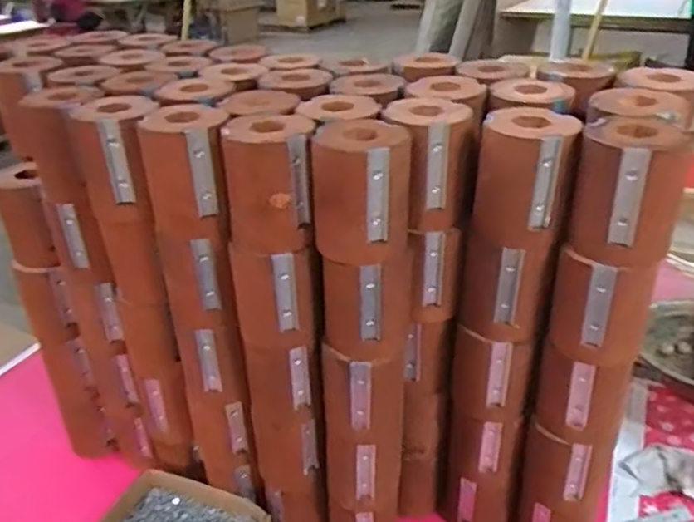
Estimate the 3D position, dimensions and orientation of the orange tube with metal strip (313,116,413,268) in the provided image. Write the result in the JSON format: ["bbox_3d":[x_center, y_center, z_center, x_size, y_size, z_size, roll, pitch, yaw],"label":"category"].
[{"bbox_3d":[0.013,-0.060,0.521,0.085,0.102,0.073,-1,30,3],"label":"orange tube with metal strip"}]

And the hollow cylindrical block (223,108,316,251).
[{"bbox_3d":[-0.070,-0.071,0.547,0.080,0.104,0.078,-8,30,-10],"label":"hollow cylindrical block"}]

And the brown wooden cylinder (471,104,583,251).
[{"bbox_3d":[0.152,-0.074,0.531,0.083,0.101,0.075,7,31,16],"label":"brown wooden cylinder"}]

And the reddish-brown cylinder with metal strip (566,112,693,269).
[{"bbox_3d":[0.225,-0.056,0.486,0.085,0.100,0.066,13,33,24],"label":"reddish-brown cylinder with metal strip"}]

